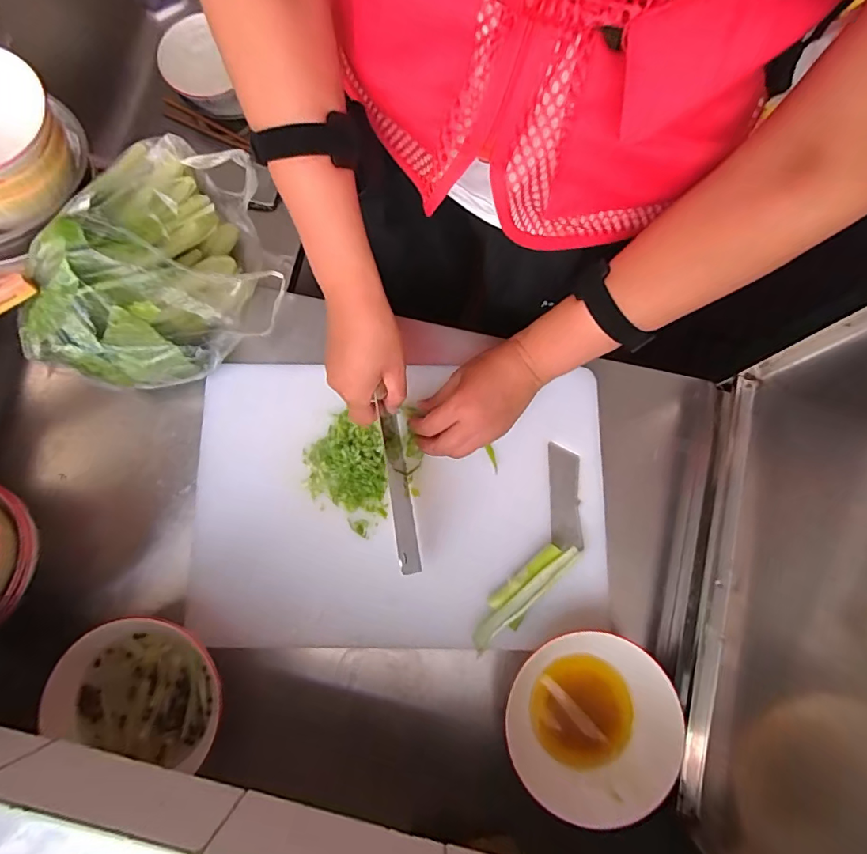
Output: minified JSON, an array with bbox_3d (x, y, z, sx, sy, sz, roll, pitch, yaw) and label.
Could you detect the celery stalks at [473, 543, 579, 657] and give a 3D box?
[{"bbox_3d":[0.086,0.166,0.483,0.033,0.040,0.132,44,81,8],"label":"celery stalks"}]

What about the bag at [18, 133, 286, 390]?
[{"bbox_3d":[-0.262,-0.154,0.490,0.168,0.129,0.242,16,78,3],"label":"bag"}]

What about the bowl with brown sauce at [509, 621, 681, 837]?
[{"bbox_3d":[0.143,0.272,0.452,0.149,0.061,0.152,0,78,0],"label":"bowl with brown sauce"}]

